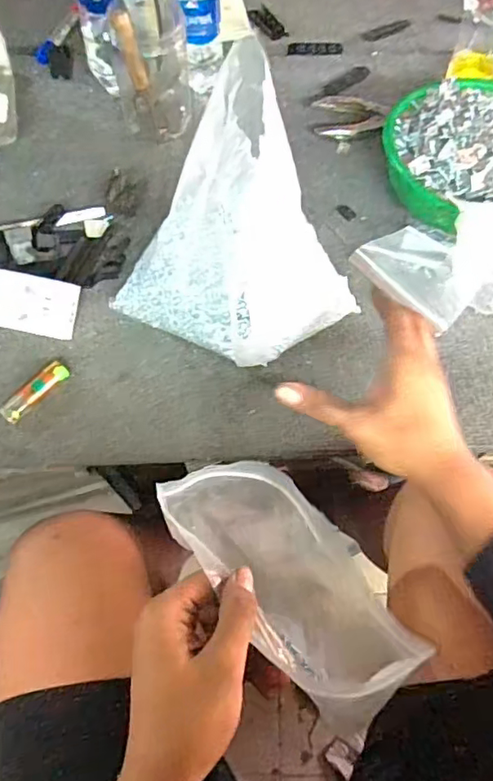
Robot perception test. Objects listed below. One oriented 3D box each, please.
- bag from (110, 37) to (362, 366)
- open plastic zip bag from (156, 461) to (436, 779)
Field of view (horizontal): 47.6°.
[{"bbox_3d":[-0.013,-0.136,0.546,0.192,0.194,0.199,-38,71,-17],"label":"bag"},{"bbox_3d":[0.023,0.140,0.444,0.088,0.179,0.188,-36,76,-13],"label":"open plastic zip bag"}]

